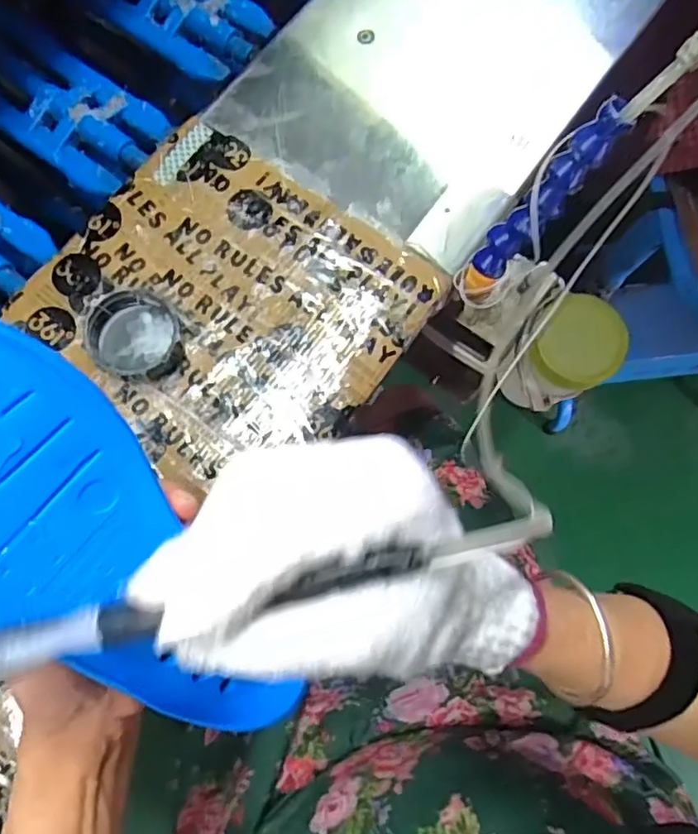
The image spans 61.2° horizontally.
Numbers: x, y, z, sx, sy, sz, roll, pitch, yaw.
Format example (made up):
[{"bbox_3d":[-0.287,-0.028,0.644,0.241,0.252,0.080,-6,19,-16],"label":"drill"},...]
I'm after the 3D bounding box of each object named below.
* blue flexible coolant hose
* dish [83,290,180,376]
[{"bbox_3d":[0.118,-0.131,0.380,0.017,0.147,0.024,-28,76,-36],"label":"blue flexible coolant hose"},{"bbox_3d":[-0.148,-0.055,0.406,0.059,0.020,0.061,0,75,-1],"label":"dish"}]

